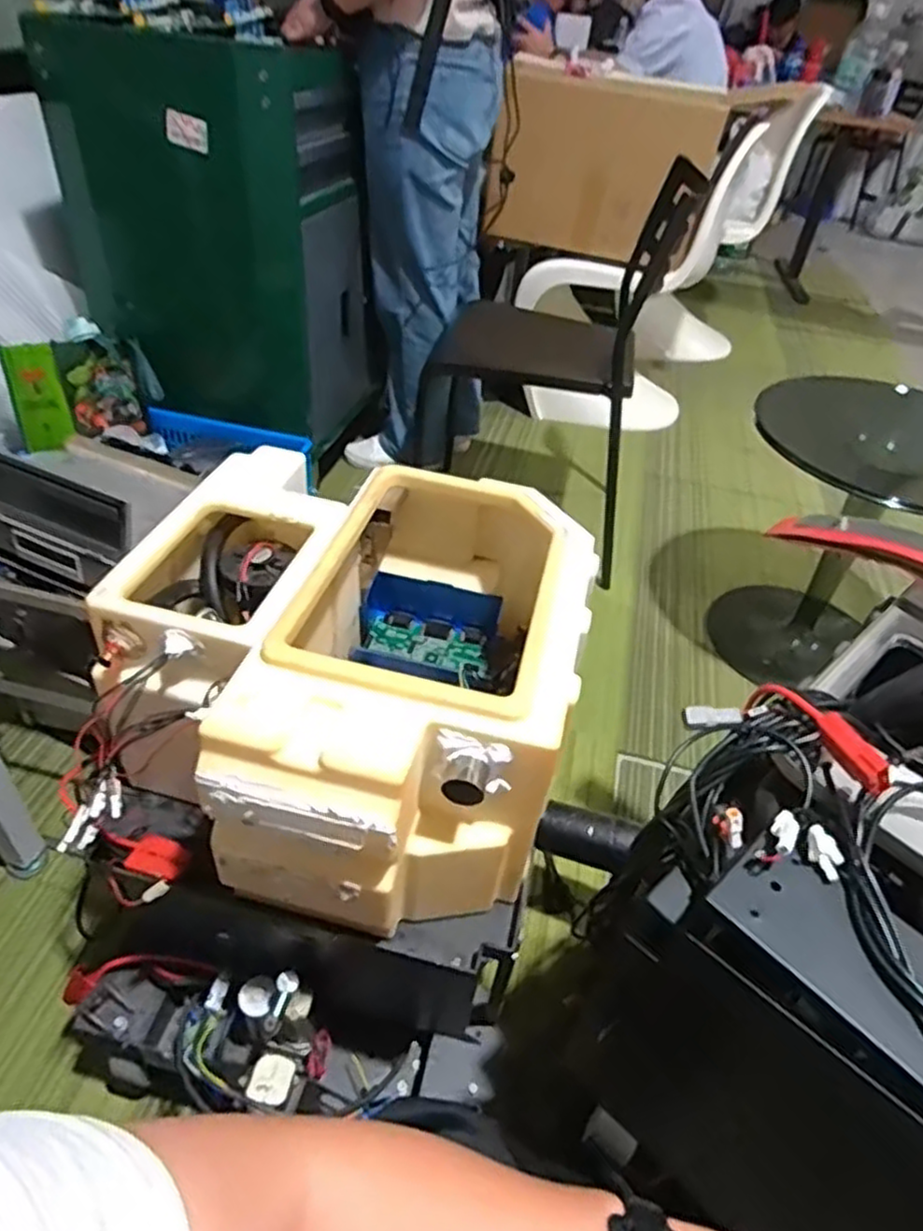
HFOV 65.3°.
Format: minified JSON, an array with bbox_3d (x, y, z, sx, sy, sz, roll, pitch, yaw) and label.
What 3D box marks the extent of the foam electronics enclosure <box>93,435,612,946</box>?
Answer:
[{"bbox_3d":[-0.093,0.041,0.667,0.384,0.211,0.406,12,42,7],"label":"foam electronics enclosure"}]

